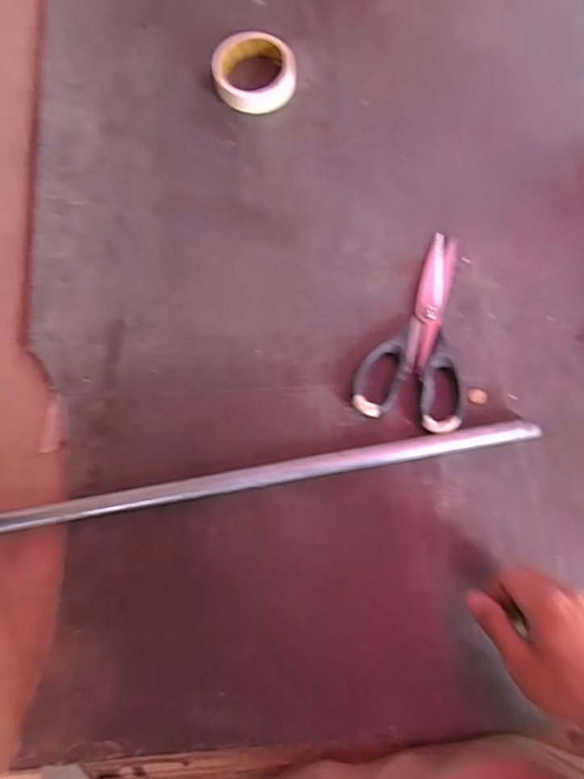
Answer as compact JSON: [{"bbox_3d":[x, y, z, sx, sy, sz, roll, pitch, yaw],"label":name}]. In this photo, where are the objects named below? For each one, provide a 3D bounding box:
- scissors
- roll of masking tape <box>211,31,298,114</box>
[{"bbox_3d":[0.129,-0.066,0.577,0.105,0.013,0.209,11,75,5],"label":"scissors"},{"bbox_3d":[-0.044,-0.370,0.657,0.094,0.025,0.091,0,75,2],"label":"roll of masking tape"}]

